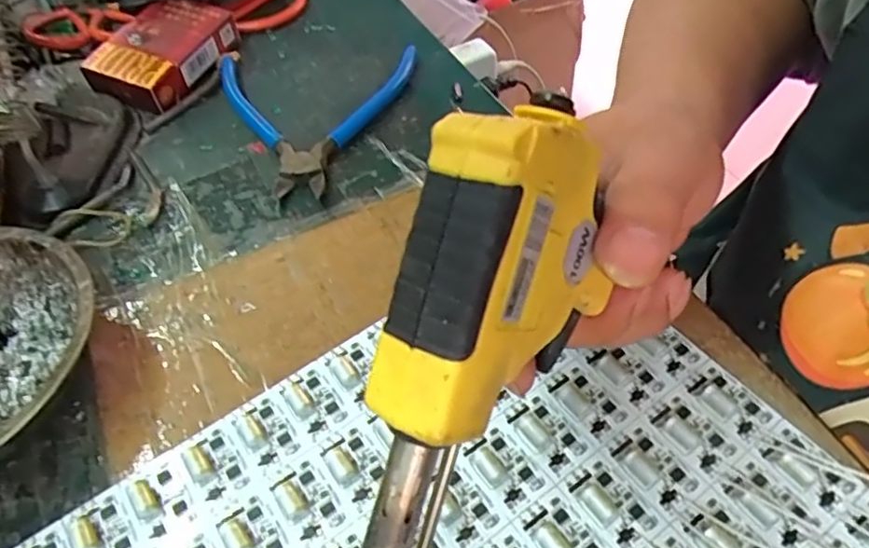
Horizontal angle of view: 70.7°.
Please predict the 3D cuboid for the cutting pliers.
[{"bbox_3d":[-0.096,-0.111,0.393,0.127,0.016,0.138,19,55,18],"label":"cutting pliers"}]

